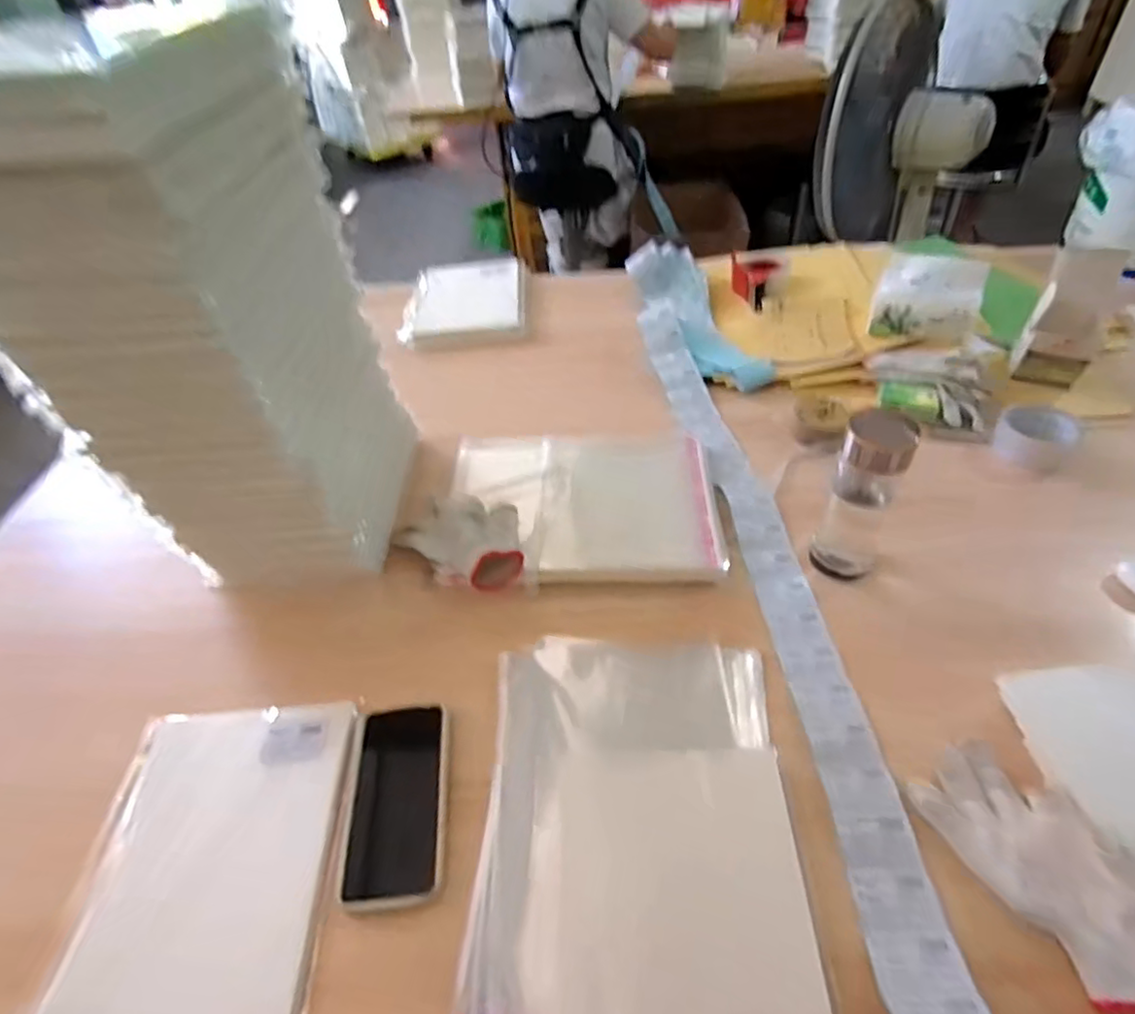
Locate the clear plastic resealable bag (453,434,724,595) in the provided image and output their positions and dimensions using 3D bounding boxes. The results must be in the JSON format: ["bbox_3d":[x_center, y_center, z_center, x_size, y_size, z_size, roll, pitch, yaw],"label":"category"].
[{"bbox_3d":[0.018,-0.008,0.767,0.316,0.029,0.237,-3,45,3],"label":"clear plastic resealable bag"}]

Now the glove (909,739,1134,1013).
[{"bbox_3d":[0.357,0.260,0.457,0.090,0.045,0.187,-23,47,-16],"label":"glove"}]

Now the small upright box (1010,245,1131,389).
[{"bbox_3d":[0.689,-0.255,0.862,0.095,0.167,0.097,24,52,27],"label":"small upright box"}]

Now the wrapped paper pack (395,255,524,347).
[{"bbox_3d":[-0.192,-0.403,1.202,0.218,0.029,0.320,-4,45,2],"label":"wrapped paper pack"}]

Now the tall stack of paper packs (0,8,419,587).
[{"bbox_3d":[-0.347,-0.165,0.622,0.226,0.466,0.278,-3,45,3],"label":"tall stack of paper packs"}]

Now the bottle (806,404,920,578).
[{"bbox_3d":[0.298,-0.010,0.632,0.065,0.187,0.052,12,47,18],"label":"bottle"}]

